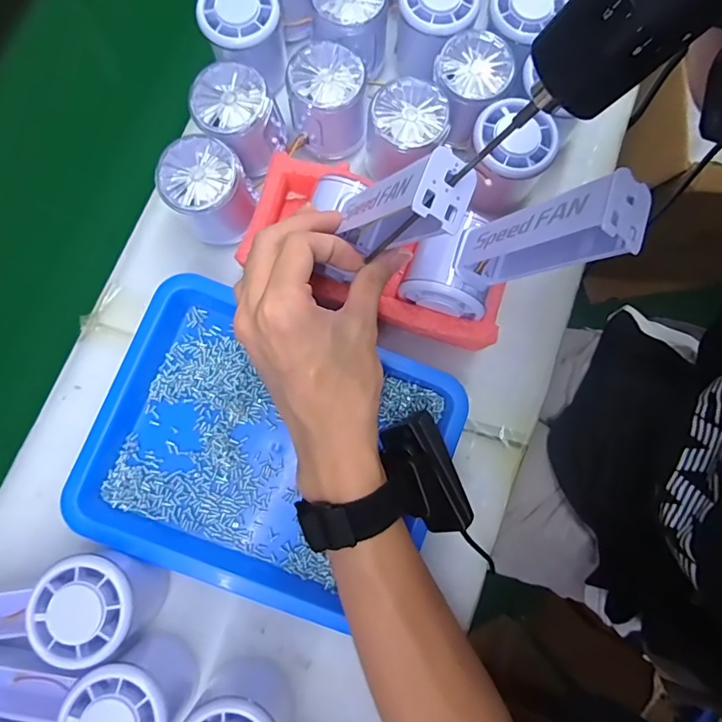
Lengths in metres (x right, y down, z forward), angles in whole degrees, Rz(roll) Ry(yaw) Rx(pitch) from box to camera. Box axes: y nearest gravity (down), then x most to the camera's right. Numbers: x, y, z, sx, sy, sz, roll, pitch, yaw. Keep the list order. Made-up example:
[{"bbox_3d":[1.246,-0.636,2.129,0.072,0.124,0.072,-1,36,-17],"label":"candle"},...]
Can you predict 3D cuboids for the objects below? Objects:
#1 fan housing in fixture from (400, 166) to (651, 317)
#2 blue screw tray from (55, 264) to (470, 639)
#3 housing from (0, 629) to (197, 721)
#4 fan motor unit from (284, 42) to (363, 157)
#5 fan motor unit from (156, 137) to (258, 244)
[{"bbox_3d":[0.080,-0.066,0.266,0.050,0.146,0.060,13,78,-31],"label":"fan housing in fixture"},{"bbox_3d":[-0.068,0.056,0.322,0.208,0.030,0.177,21,80,3],"label":"blue screw tray"},{"bbox_3d":[-0.180,0.194,0.276,0.156,0.058,0.057,3,79,0],"label":"housing"},{"bbox_3d":[-0.025,-0.192,0.352,0.054,0.050,0.056,-2,79,-1],"label":"fan motor unit"},{"bbox_3d":[-0.106,-0.115,0.340,0.053,0.057,0.060,-38,82,-7],"label":"fan motor unit"}]

